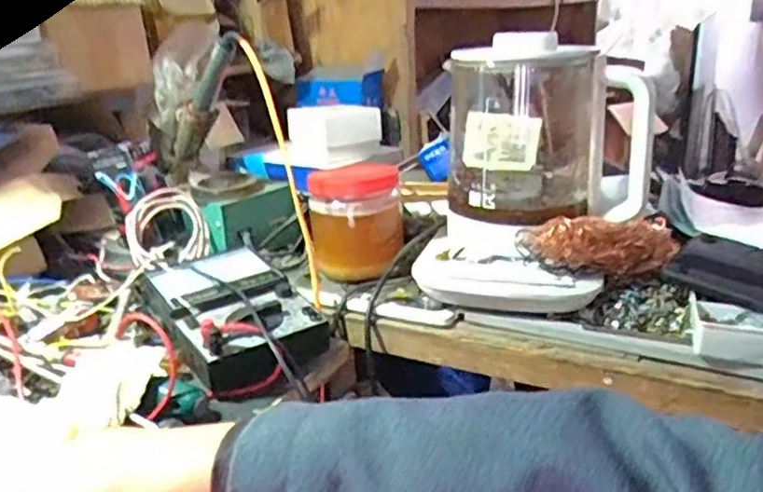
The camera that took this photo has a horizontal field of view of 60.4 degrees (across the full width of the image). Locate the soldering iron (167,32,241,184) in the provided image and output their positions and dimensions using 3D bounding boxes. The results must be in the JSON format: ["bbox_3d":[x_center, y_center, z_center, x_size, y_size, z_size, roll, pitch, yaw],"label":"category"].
[{"bbox_3d":[-0.194,-0.142,0.697,0.032,0.235,0.021,-21,71,-41],"label":"soldering iron"}]

